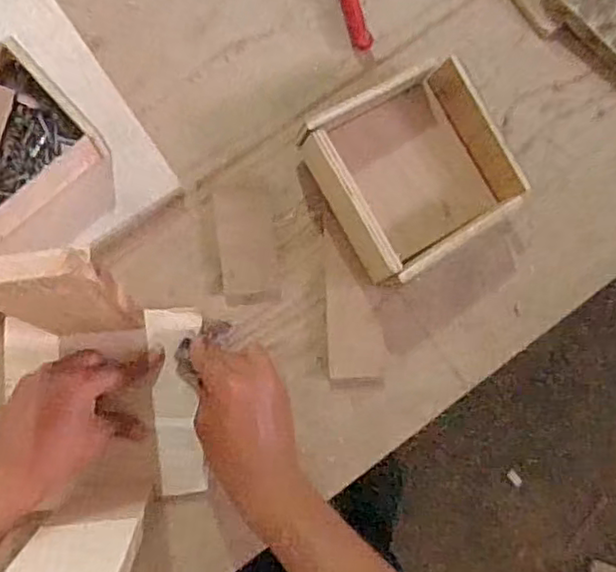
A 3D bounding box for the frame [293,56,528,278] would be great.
[{"bbox_3d":[0.092,-0.101,0.566,0.152,0.061,0.148,-29,88,-8],"label":"frame"}]

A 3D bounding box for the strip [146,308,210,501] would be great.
[{"bbox_3d":[-0.107,0.095,0.546,0.041,0.009,0.150,-4,85,-7],"label":"strip"}]

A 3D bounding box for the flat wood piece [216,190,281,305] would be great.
[{"bbox_3d":[-0.052,-0.034,0.571,0.048,0.004,0.098,-7,85,-6],"label":"flat wood piece"}]

